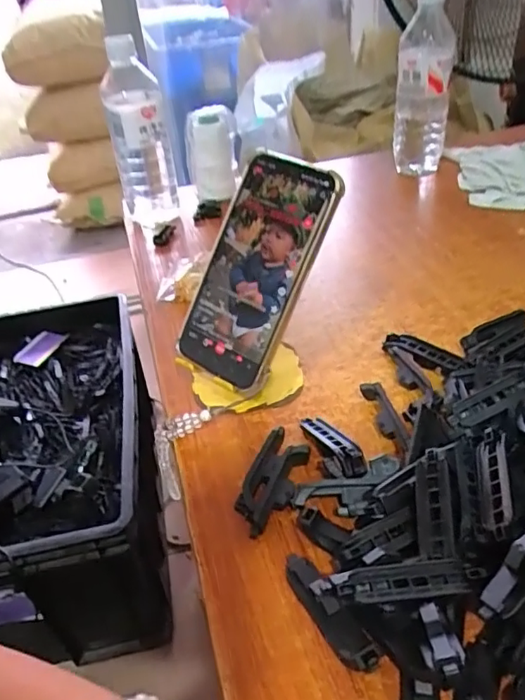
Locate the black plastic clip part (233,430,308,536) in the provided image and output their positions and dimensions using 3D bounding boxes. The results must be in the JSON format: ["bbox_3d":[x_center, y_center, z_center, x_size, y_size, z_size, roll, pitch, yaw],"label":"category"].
[{"bbox_3d":[0.006,0.088,0.371,0.035,0.017,0.080,9,39,18],"label":"black plastic clip part"}]

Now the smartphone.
[{"bbox_3d":[-0.006,-0.058,0.413,0.078,0.167,0.011,27,9,29],"label":"smartphone"}]

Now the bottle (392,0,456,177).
[{"bbox_3d":[0.216,-0.351,0.753,0.069,0.215,0.058,3,37,11],"label":"bottle"}]

